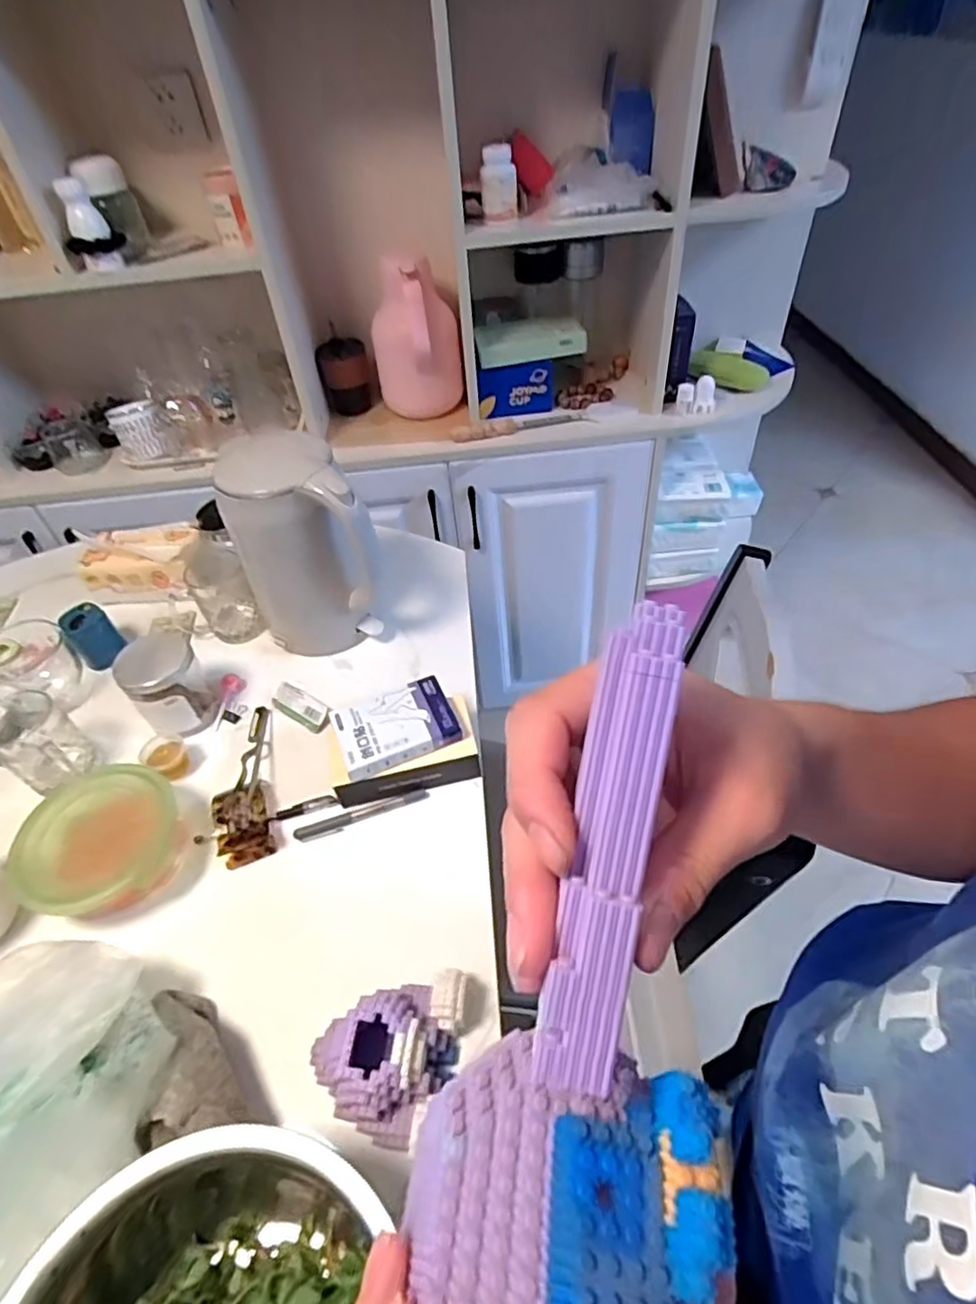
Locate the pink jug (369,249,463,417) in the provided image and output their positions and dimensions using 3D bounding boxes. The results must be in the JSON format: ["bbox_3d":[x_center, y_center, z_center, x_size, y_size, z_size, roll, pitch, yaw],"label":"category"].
[{"bbox_3d":[-0.125,-0.534,1.097,0.143,0.241,0.171,-10,47,-4],"label":"pink jug"}]

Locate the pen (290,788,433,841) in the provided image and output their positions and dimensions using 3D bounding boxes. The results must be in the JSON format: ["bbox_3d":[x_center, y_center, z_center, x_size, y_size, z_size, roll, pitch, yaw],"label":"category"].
[{"bbox_3d":[-0.130,0.171,0.664,0.139,0.013,0.015,-16,47,-9],"label":"pen"}]

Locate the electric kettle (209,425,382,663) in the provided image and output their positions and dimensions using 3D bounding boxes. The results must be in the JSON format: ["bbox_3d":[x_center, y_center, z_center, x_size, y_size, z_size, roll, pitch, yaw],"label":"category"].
[{"bbox_3d":[-0.215,-0.113,0.745,0.136,0.246,0.133,-26,49,-17],"label":"electric kettle"}]

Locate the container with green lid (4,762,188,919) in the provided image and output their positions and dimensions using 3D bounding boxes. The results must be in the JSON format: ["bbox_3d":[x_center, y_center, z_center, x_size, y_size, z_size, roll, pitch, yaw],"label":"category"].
[{"bbox_3d":[-0.375,0.186,0.623,0.137,0.061,0.146,-3,47,3],"label":"container with green lid"}]

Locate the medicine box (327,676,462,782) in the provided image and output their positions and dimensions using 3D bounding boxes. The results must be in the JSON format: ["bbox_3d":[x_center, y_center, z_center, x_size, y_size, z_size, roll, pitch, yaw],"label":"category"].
[{"bbox_3d":[-0.096,0.075,0.663,0.119,0.019,0.084,-20,48,-13],"label":"medicine box"}]

